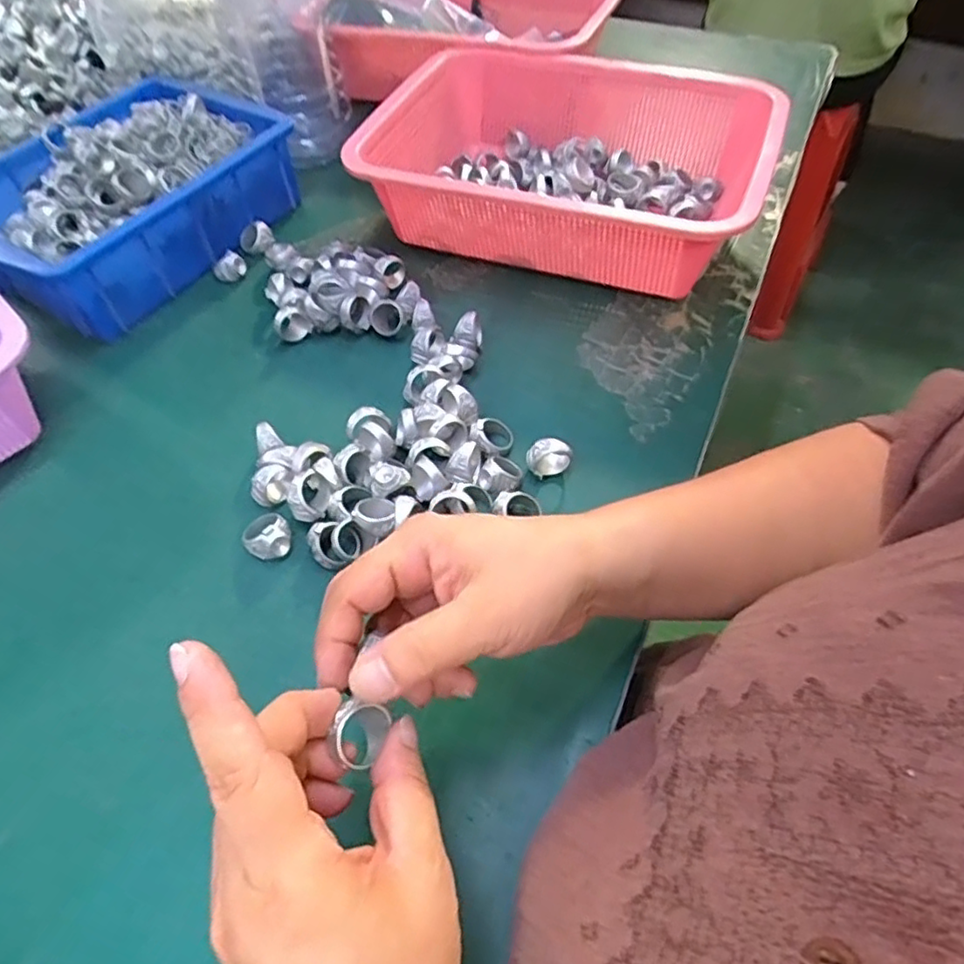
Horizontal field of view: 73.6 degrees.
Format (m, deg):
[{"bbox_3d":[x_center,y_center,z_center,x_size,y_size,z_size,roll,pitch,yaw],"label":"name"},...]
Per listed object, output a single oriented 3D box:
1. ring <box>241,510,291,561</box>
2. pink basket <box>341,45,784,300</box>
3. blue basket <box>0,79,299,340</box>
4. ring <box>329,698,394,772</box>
[{"bbox_3d":[-0.123,0.031,0.369,0.025,0.019,0.028,-32,57,-19],"label":"ring"},{"bbox_3d":[0.074,-0.256,0.533,0.296,0.097,0.240,16,56,16],"label":"pink basket"},{"bbox_3d":[-0.288,-0.229,0.529,0.167,0.090,0.224,26,59,22],"label":"blue basket"},{"bbox_3d":[-0.045,0.091,0.236,0.016,0.012,0.023,16,56,15],"label":"ring"}]

